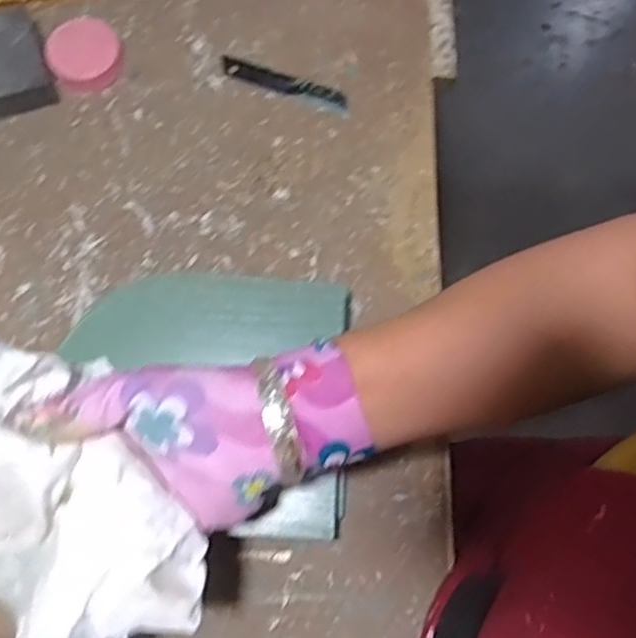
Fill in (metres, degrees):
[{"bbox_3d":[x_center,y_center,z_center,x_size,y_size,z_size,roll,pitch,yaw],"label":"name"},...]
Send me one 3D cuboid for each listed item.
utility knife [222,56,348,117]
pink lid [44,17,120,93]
[{"bbox_3d":[-0.024,-0.171,0.489,0.096,0.004,0.019,20,74,4],"label":"utility knife"},{"bbox_3d":[-0.166,-0.187,0.476,0.048,0.019,0.045,0,73,-1],"label":"pink lid"}]

